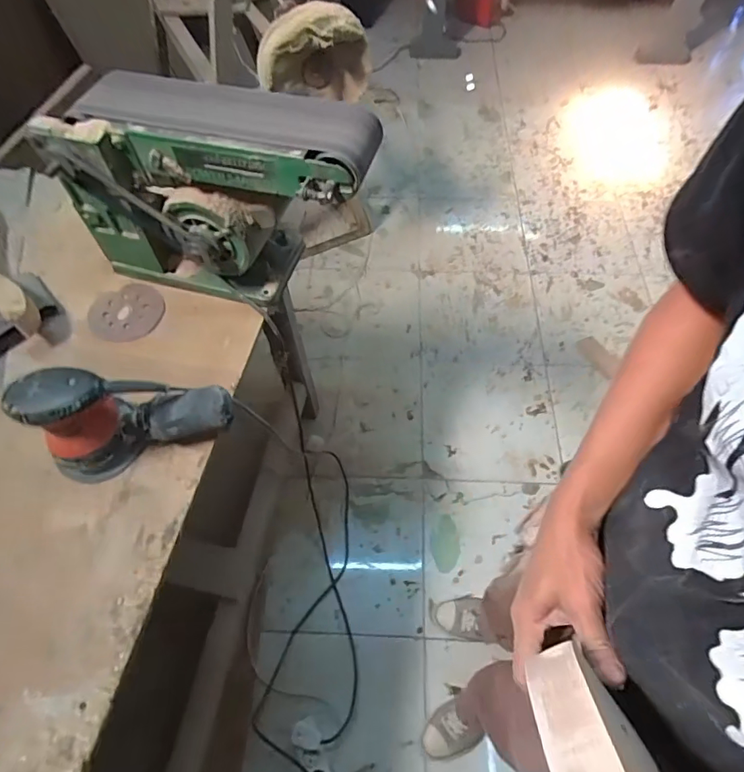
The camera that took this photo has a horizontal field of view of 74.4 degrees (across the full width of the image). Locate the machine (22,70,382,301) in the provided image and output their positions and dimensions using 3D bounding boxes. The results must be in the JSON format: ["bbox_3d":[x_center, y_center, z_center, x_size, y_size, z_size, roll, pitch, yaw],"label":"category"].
[{"bbox_3d":[-0.211,-0.263,0.703,0.419,0.256,0.148,8,60,6],"label":"machine"}]

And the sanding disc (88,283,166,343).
[{"bbox_3d":[-0.392,-0.116,0.787,0.113,0.009,0.110,0,59,1],"label":"sanding disc"}]

